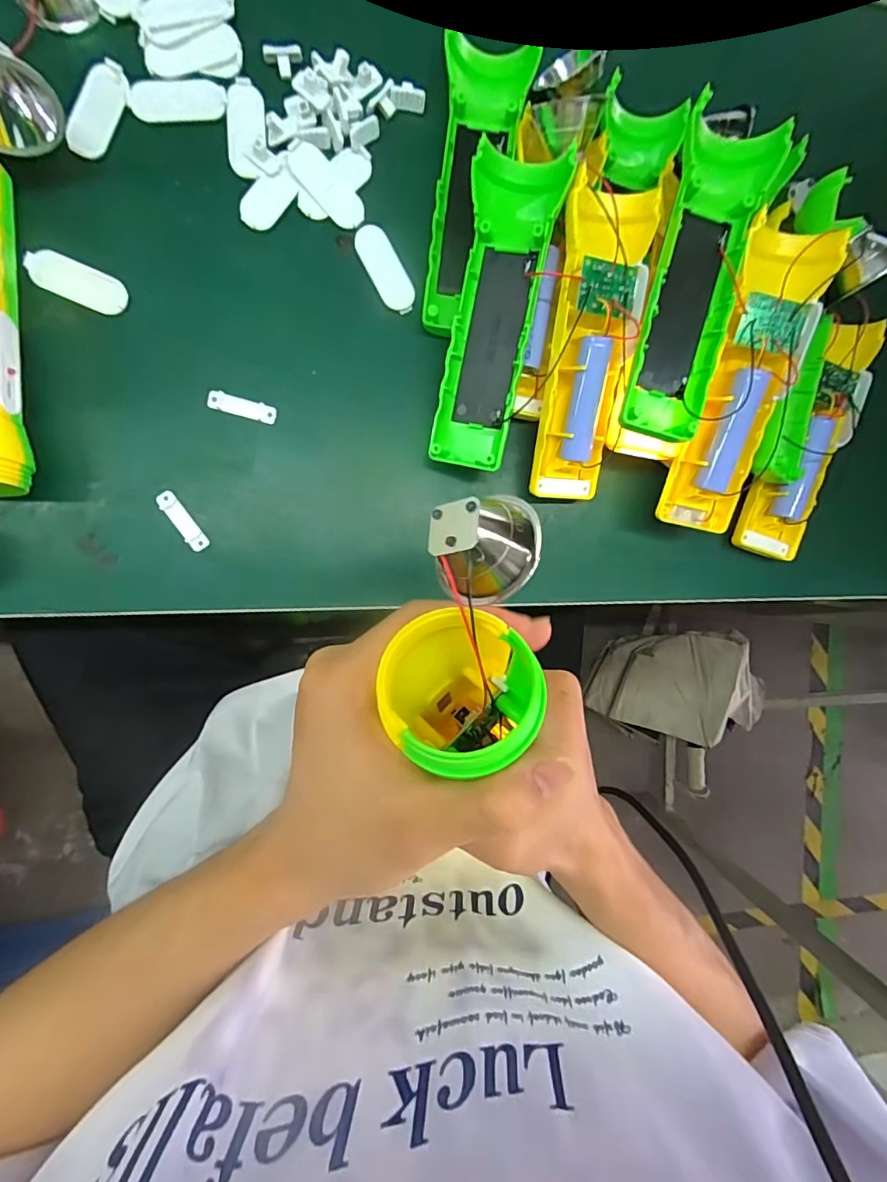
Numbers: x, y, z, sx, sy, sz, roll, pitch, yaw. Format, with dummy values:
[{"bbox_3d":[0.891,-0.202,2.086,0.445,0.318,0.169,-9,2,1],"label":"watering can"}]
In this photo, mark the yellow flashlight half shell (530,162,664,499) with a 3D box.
[{"bbox_3d":[0.080,-0.132,0.278,0.047,0.022,0.158,5,108,-8],"label":"yellow flashlight half shell"}]

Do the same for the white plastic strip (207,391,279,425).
[{"bbox_3d":[-0.114,-0.104,0.282,0.036,0.004,0.010,12,93,-9],"label":"white plastic strip"}]

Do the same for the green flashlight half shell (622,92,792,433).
[{"bbox_3d":[0.130,-0.159,0.260,0.048,0.024,0.155,12,91,-10],"label":"green flashlight half shell"}]

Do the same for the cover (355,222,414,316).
[{"bbox_3d":[-0.034,-0.187,0.289,0.020,0.004,0.050,-31,98,-4],"label":"cover"}]

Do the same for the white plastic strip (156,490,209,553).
[{"bbox_3d":[-0.148,-0.039,0.281,0.009,0.006,0.037,-34,98,-4],"label":"white plastic strip"}]

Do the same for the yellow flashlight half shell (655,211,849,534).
[{"bbox_3d":[0.165,-0.110,0.275,0.044,0.025,0.155,10,110,-9],"label":"yellow flashlight half shell"}]

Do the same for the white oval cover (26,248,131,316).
[{"bbox_3d":[-0.196,-0.166,0.266,0.049,0.004,0.021,20,92,-9],"label":"white oval cover"}]

